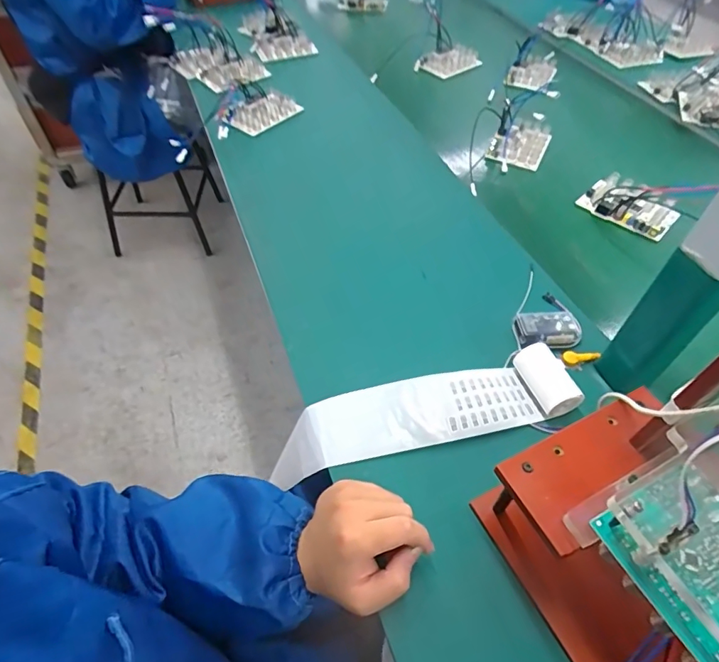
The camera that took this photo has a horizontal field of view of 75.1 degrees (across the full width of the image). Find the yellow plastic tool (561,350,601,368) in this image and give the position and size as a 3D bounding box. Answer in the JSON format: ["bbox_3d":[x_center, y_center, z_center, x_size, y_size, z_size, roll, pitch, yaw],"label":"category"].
[{"bbox_3d":[0.241,0.029,0.509,0.038,0.010,0.014,-9,50,11],"label":"yellow plastic tool"}]

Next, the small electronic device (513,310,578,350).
[{"bbox_3d":[0.213,-0.002,0.529,0.070,0.019,0.039,-3,51,-4],"label":"small electronic device"}]

